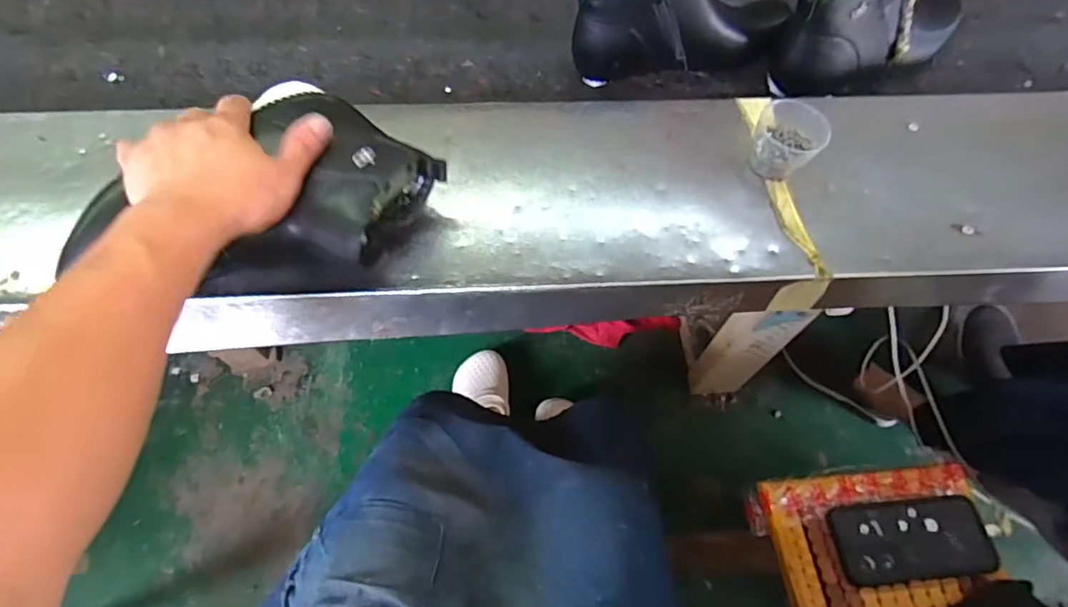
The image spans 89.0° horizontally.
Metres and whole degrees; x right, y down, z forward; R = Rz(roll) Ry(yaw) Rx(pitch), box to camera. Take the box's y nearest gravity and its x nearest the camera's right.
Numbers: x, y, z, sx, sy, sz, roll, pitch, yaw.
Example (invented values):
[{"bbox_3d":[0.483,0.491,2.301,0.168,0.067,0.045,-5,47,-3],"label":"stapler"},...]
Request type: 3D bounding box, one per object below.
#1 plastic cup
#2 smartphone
[{"bbox_3d":[0.246,-0.158,0.527,0.059,0.055,0.072,27,64,11],"label":"plastic cup"},{"bbox_3d":[0.415,0.258,0.594,0.171,0.016,0.079,-4,63,-5],"label":"smartphone"}]

